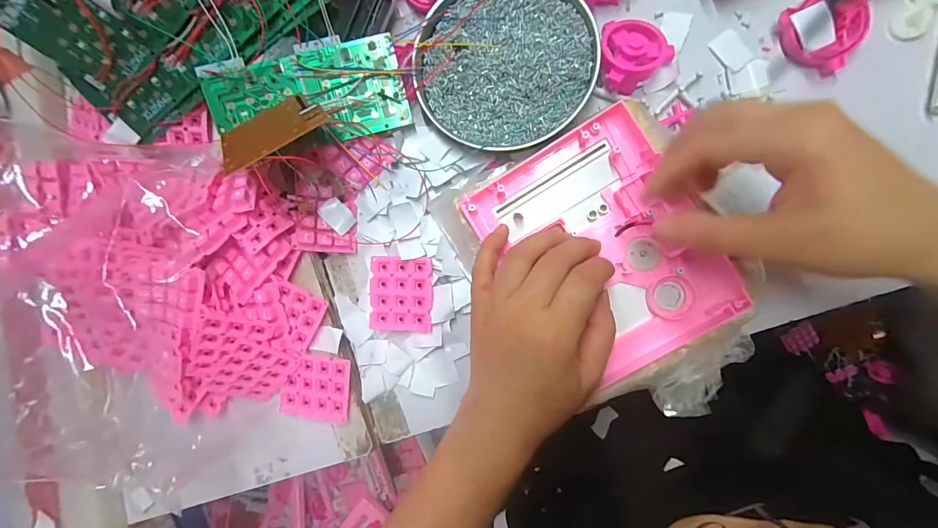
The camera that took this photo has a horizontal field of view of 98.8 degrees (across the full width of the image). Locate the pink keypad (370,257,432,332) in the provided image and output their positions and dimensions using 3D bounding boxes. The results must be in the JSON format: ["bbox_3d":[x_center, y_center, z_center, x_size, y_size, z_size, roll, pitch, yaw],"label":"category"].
[{"bbox_3d":[-0.055,0.025,0.331,0.050,0.010,0.059,0,92,6],"label":"pink keypad"}]

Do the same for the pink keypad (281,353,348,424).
[{"bbox_3d":[-0.125,0.100,0.330,0.059,0.012,0.050,4,93,6],"label":"pink keypad"}]

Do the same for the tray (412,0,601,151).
[{"bbox_3d":[0.026,-0.156,0.310,0.132,0.018,0.130,0,92,6],"label":"tray"}]

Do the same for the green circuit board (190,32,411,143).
[{"bbox_3d":[-0.122,-0.129,0.310,0.144,0.007,0.070,-13,105,-2],"label":"green circuit board"}]

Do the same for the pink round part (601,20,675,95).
[{"bbox_3d":[0.124,-0.158,0.301,0.051,0.021,0.051,0,92,6],"label":"pink round part"}]

